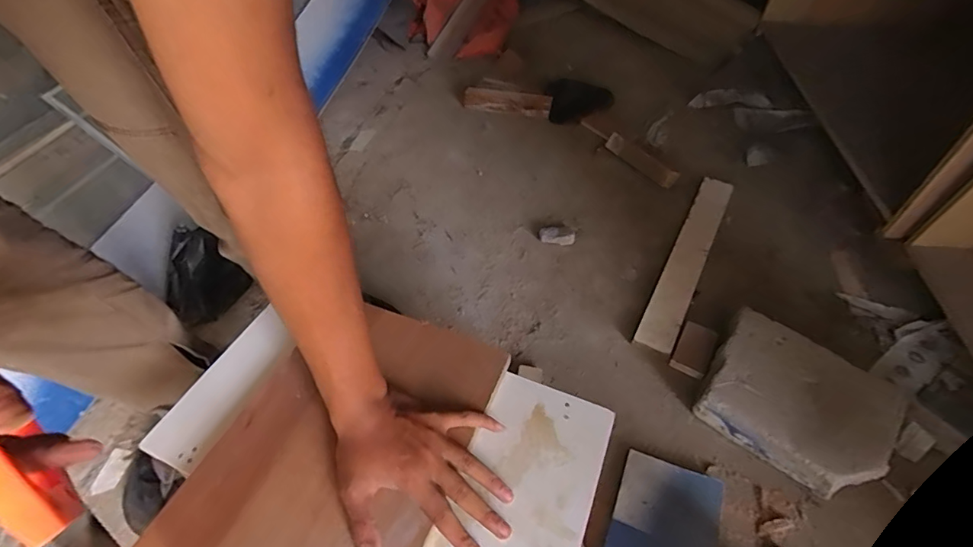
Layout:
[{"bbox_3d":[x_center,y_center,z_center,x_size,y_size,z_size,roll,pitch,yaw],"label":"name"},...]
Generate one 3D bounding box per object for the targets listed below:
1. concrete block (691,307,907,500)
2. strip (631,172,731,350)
[{"bbox_3d":[0.467,0.191,0.731,0.248,0.075,0.209,33,58,26],"label":"concrete block"},{"bbox_3d":[0.403,-0.038,0.950,0.064,0.021,0.492,23,54,19],"label":"strip"}]

